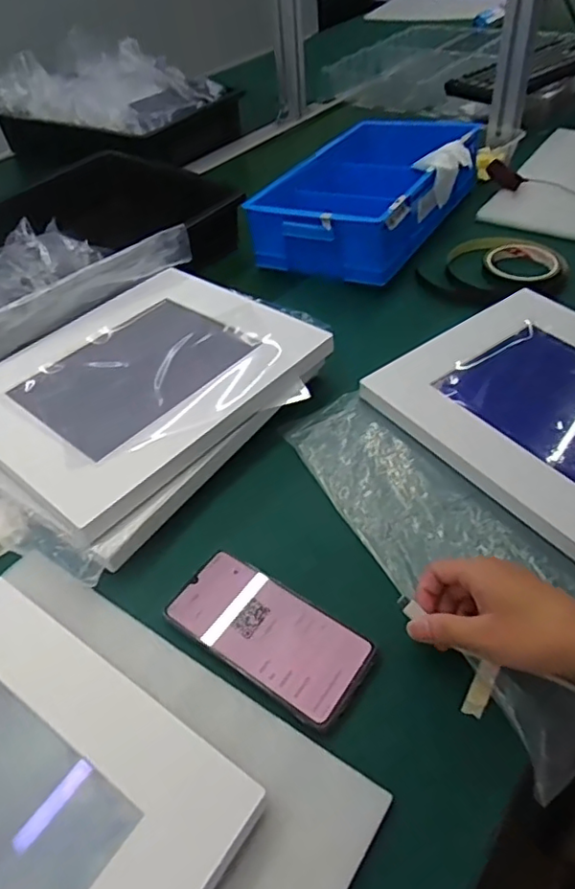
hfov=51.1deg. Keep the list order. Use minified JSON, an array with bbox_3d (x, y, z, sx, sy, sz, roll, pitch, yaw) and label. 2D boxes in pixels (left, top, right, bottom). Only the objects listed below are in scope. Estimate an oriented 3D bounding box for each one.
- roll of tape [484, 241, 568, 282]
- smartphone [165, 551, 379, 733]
[{"bbox_3d":[0.289,-0.224,0.743,0.091,0.022,0.094,-3,45,3],"label":"roll of tape"},{"bbox_3d":[-0.014,0.133,0.437,0.147,0.009,0.074,26,53,27],"label":"smartphone"}]

